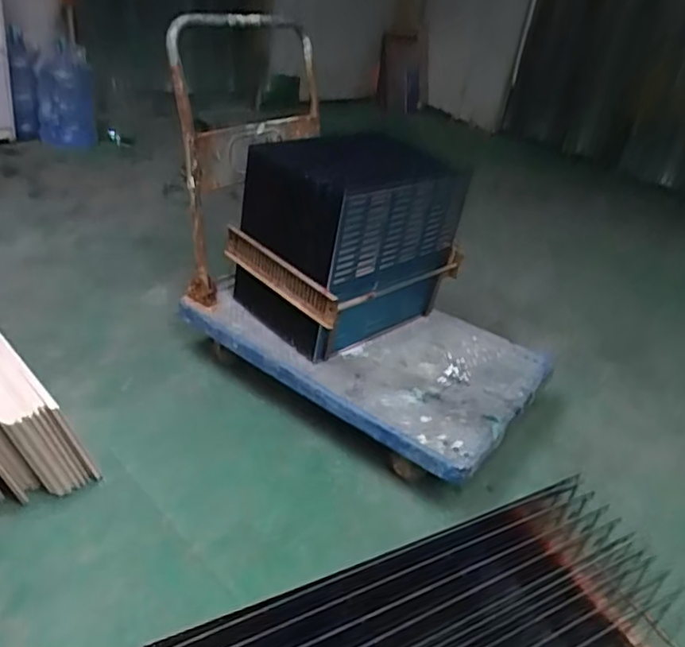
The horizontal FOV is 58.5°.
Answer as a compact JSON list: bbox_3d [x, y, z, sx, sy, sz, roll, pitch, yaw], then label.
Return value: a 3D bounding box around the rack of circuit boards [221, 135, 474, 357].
[{"bbox_3d":[0.008,-0.232,1.586,0.389,0.498,0.459,33,39,32],"label":"rack of circuit boards"}]

